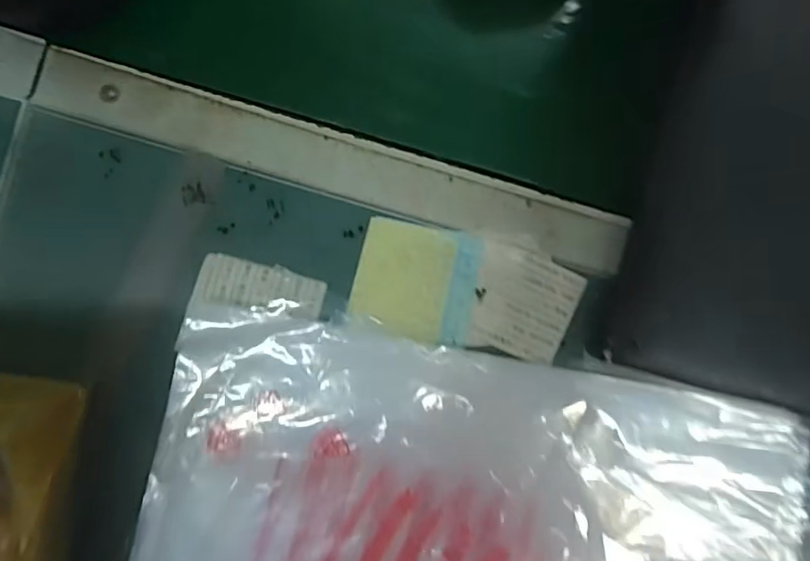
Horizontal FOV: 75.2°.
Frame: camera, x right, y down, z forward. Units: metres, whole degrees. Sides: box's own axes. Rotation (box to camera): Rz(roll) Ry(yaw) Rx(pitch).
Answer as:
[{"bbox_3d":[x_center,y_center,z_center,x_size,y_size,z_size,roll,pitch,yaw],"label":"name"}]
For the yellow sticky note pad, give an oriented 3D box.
[{"bbox_3d":[-0.001,-0.001,0.340,0.059,0.004,0.072,12,89,-4],"label":"yellow sticky note pad"}]

